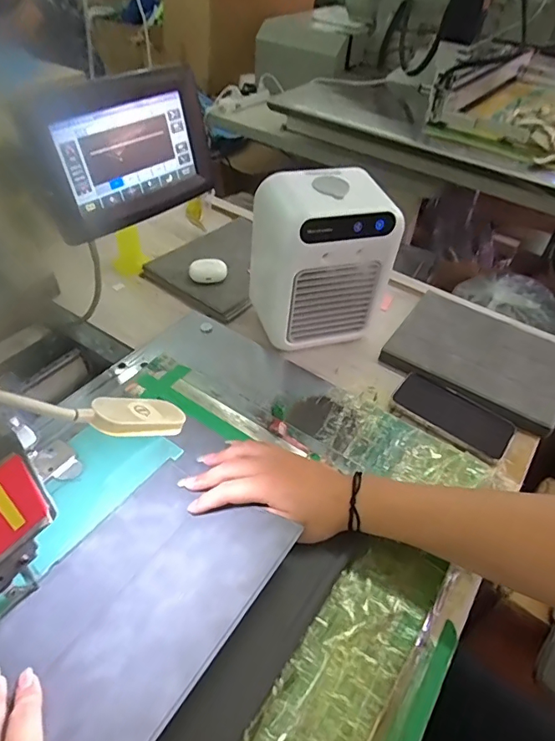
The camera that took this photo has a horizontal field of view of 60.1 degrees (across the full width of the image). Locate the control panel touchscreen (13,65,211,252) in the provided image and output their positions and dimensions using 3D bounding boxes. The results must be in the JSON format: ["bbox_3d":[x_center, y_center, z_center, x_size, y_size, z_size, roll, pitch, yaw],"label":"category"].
[{"bbox_3d":[-0.164,-0.234,0.516,0.040,0.133,0.198,23,48,37],"label":"control panel touchscreen"}]

